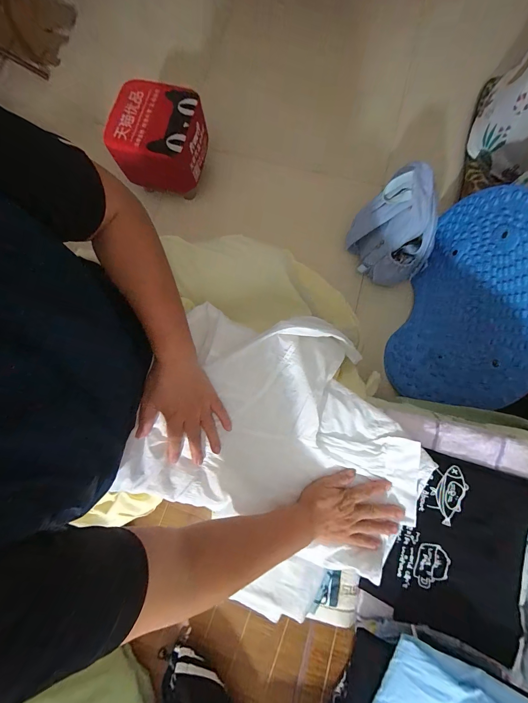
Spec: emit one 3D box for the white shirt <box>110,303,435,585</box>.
[{"bbox_3d":[0.052,0.123,0.444,0.417,0.106,0.345,19,81,5],"label":"white shirt"}]

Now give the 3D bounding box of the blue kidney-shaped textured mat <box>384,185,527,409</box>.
[{"bbox_3d":[0.556,-0.155,0.813,0.111,0.464,0.601,7,82,-14],"label":"blue kidney-shaped textured mat"}]

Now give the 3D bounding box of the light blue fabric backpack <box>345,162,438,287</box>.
[{"bbox_3d":[0.396,-0.356,0.861,0.166,0.275,0.252,-27,80,-4],"label":"light blue fabric backpack"}]

